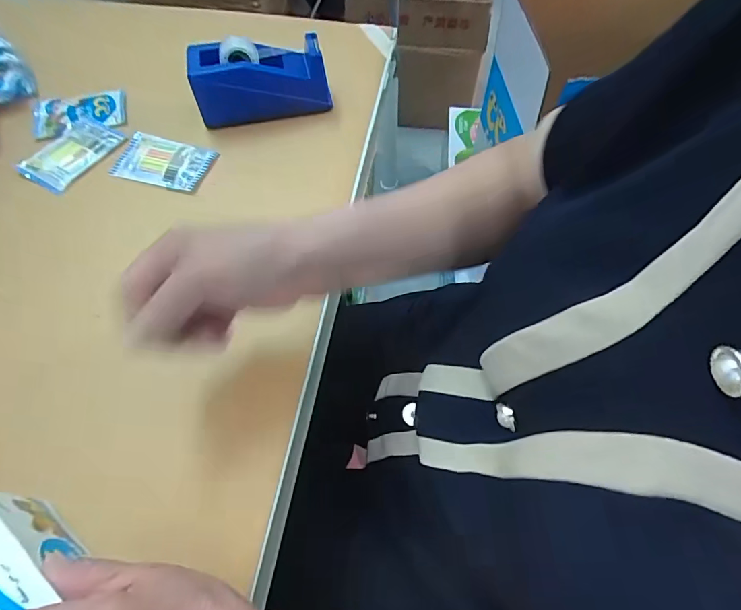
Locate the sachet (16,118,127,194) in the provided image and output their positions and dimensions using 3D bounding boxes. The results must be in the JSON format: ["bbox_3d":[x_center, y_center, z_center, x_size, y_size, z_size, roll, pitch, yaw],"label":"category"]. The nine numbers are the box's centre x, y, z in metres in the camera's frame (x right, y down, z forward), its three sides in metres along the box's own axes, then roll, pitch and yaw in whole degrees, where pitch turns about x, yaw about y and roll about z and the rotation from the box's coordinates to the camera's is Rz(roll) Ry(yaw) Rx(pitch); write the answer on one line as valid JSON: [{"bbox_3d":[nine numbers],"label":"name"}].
[{"bbox_3d":[-0.338,-0.172,0.499,0.065,0.018,0.098,28,65,17],"label":"sachet"}]

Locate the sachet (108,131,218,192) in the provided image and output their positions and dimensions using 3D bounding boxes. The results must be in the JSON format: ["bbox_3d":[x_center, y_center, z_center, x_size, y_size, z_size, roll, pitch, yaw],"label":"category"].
[{"bbox_3d":[-0.227,-0.158,0.490,0.100,0.016,0.060,13,61,9],"label":"sachet"}]

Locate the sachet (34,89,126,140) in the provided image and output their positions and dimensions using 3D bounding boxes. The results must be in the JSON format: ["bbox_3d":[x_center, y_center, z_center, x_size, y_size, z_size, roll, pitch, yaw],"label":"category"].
[{"bbox_3d":[-0.346,-0.228,0.527,0.104,0.007,0.062,-10,60,-4],"label":"sachet"}]

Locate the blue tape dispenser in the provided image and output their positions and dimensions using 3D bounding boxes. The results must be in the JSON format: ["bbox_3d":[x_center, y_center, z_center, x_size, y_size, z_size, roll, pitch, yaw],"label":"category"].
[{"bbox_3d":[-0.123,-0.256,0.507,0.148,0.076,0.054,-7,60,-2],"label":"blue tape dispenser"}]

